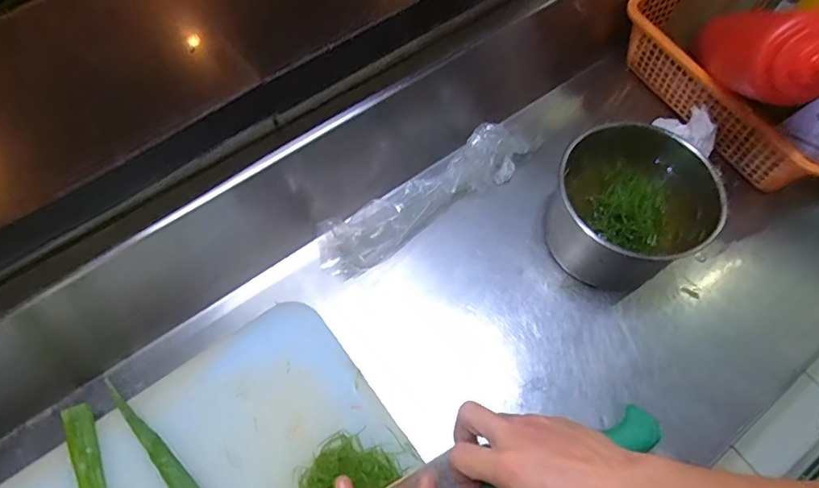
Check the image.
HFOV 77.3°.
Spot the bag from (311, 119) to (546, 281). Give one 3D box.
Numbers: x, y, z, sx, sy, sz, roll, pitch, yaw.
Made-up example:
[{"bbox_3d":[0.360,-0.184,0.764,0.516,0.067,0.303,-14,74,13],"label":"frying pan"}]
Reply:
[{"bbox_3d":[0.024,-0.060,0.595,0.289,0.047,0.060,-33,68,-14],"label":"bag"}]

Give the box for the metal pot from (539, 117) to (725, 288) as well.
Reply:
[{"bbox_3d":[0.220,-0.029,0.527,0.148,0.108,0.140,0,64,1],"label":"metal pot"}]

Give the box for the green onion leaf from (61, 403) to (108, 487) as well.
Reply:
[{"bbox_3d":[-0.275,0.204,0.444,0.022,0.007,0.136,-28,67,-12],"label":"green onion leaf"}]

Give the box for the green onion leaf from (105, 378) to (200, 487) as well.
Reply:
[{"bbox_3d":[-0.222,0.187,0.455,0.019,0.009,0.171,-41,70,-17],"label":"green onion leaf"}]

